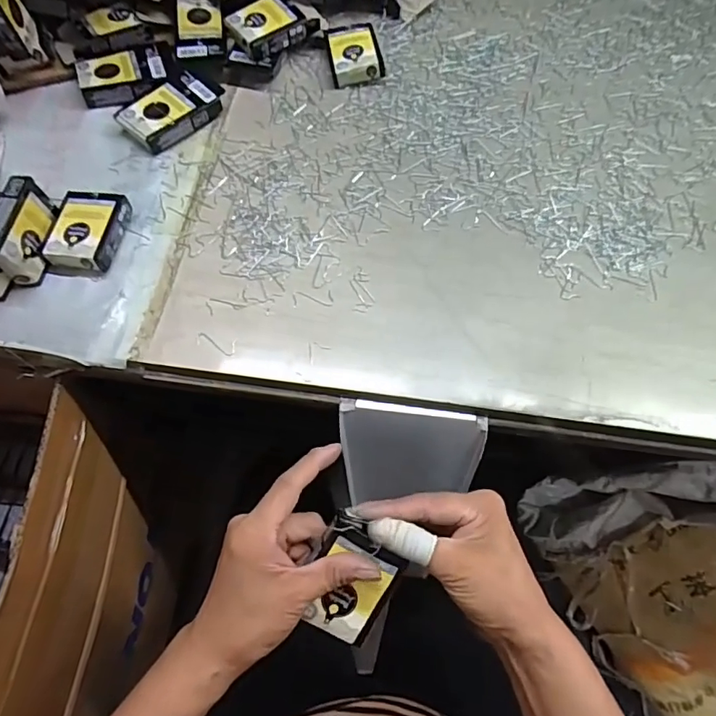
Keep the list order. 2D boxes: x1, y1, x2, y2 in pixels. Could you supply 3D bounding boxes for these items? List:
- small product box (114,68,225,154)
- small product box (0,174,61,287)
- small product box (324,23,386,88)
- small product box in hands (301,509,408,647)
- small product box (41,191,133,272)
[{"bbox_3d":[-0.187,-0.251,0.513,0.058,0.023,0.096,40,72,17],"label":"small product box"},{"bbox_3d":[-0.281,-0.107,0.430,0.024,0.053,0.077,8,66,4],"label":"small product box"},{"bbox_3d":[-0.005,-0.328,0.545,0.054,0.022,0.073,-10,66,-4],"label":"small product box"},{"bbox_3d":[-0.005,0.142,0.325,0.053,0.012,0.072,28,93,-4],"label":"small product box in hands"},{"bbox_3d":[-0.241,-0.115,0.452,0.055,0.023,0.075,5,66,3],"label":"small product box"}]

